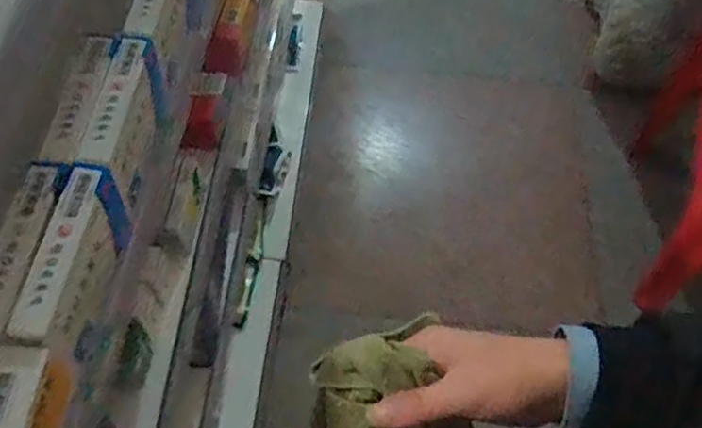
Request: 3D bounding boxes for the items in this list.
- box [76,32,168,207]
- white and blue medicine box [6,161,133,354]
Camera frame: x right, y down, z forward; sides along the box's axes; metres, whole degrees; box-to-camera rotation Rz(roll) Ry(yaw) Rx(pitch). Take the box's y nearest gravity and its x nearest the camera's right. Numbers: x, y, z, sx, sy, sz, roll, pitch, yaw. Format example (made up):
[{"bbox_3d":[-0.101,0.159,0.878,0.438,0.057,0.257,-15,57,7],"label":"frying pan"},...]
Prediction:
[{"bbox_3d":[-0.187,-0.071,0.559,0.024,0.083,0.134,4,56,0],"label":"box"},{"bbox_3d":[-0.200,0.037,0.483,0.031,0.072,0.132,8,57,2],"label":"white and blue medicine box"}]

